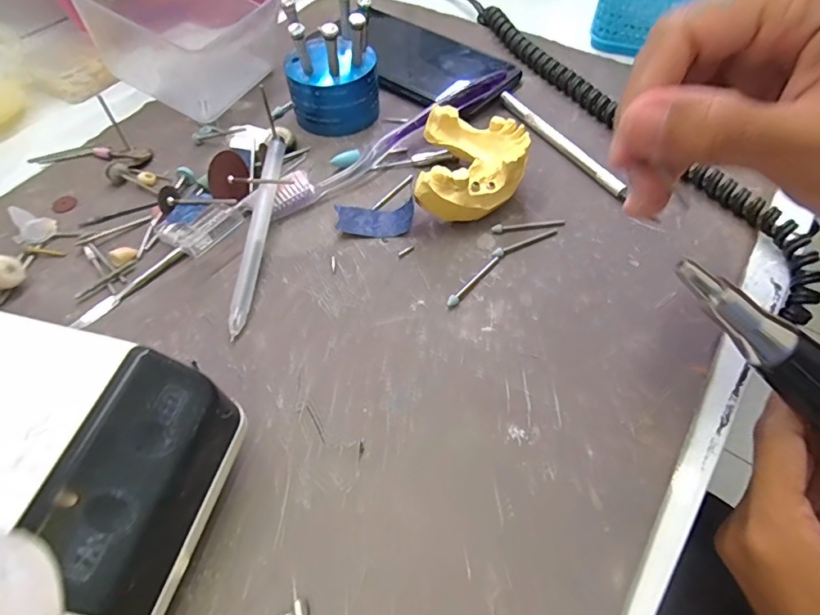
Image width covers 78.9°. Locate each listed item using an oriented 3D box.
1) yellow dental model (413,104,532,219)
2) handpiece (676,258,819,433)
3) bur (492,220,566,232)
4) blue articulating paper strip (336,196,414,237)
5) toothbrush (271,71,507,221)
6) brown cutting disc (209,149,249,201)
[{"bbox_3d":[0.035,-0.079,0.283,0.056,0.035,0.068,5,56,5],"label":"yellow dental model"},{"bbox_3d":[0.144,0.020,0.188,0.121,0.019,0.019,37,60,-10],"label":"handpiece"},{"bbox_3d":[0.067,-0.047,0.280,0.042,0.004,0.005,-7,56,-3],"label":"bur"},{"bbox_3d":[-0.019,-0.051,0.282,0.043,0.008,0.024,-4,56,-1],"label":"blue articulating paper strip"},{"bbox_3d":[-0.010,-0.105,0.310,0.176,0.021,0.027,-34,62,-20],"label":"toothbrush"},{"bbox_3d":[-0.103,-0.075,0.283,0.024,0.004,0.028,-8,90,-47],"label":"brown cutting disc"}]

